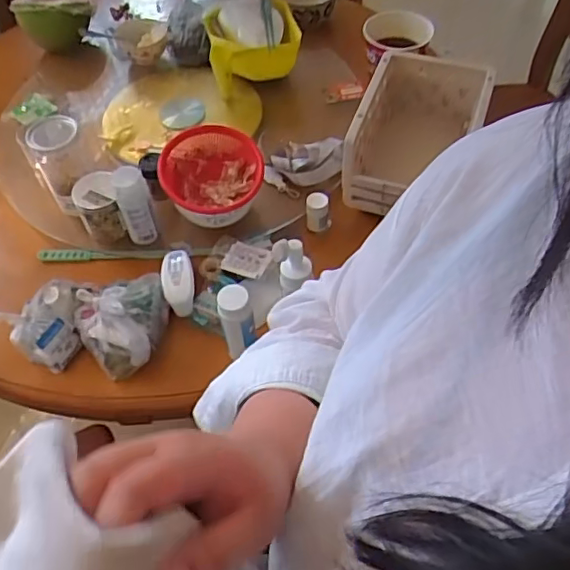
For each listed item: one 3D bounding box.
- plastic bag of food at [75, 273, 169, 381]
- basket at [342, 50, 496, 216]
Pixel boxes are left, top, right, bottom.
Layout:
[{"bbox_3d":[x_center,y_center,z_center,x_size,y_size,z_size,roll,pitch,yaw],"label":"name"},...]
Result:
[{"bbox_3d":[-0.245,0.055,0.891,0.137,0.104,0.137,-18,55,-11],"label":"plastic bag of food"},{"bbox_3d":[0.219,-0.238,0.974,0.192,0.158,0.245,15,56,13],"label":"basket"}]

